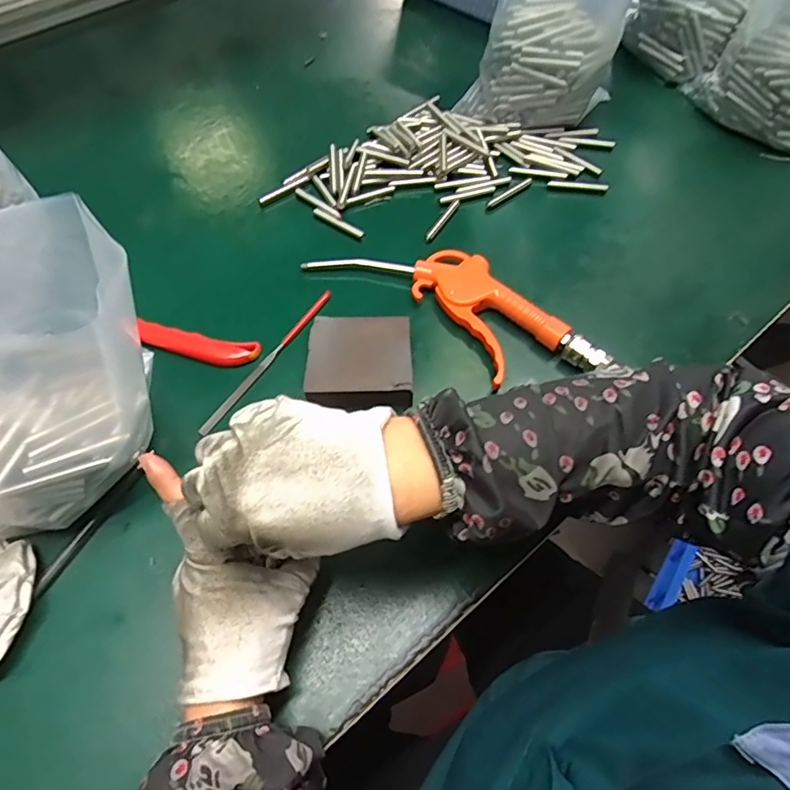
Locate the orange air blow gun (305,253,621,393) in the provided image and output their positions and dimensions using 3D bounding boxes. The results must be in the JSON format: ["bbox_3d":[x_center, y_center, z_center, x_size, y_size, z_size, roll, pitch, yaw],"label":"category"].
[{"bbox_3d":[0.049,-0.075,0.436,0.243,0.022,0.088,39,69,17],"label":"orange air blow gun"}]

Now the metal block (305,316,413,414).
[{"bbox_3d":[-0.026,-0.025,0.404,0.076,0.025,0.072,-2,63,-2],"label":"metal block"}]

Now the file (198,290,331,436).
[{"bbox_3d":[-0.101,-0.030,0.424,0.010,0.006,0.157,30,66,13],"label":"file"}]

